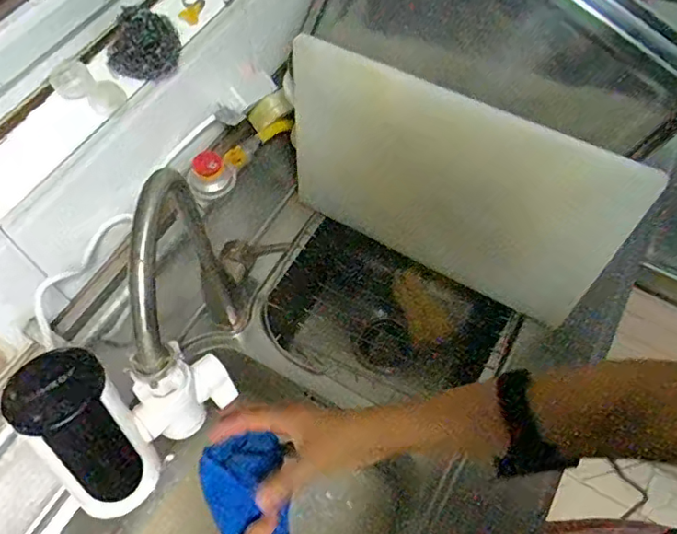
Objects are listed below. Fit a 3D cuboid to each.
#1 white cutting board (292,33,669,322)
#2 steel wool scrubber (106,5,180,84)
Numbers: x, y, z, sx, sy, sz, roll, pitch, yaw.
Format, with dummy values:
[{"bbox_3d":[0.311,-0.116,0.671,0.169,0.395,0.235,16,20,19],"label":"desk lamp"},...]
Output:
[{"bbox_3d":[0.126,-0.089,0.649,0.394,0.284,0.014,24,59,10],"label":"white cutting board"},{"bbox_3d":[-0.210,-0.238,0.587,0.077,0.067,0.059,-18,64,-10],"label":"steel wool scrubber"}]

